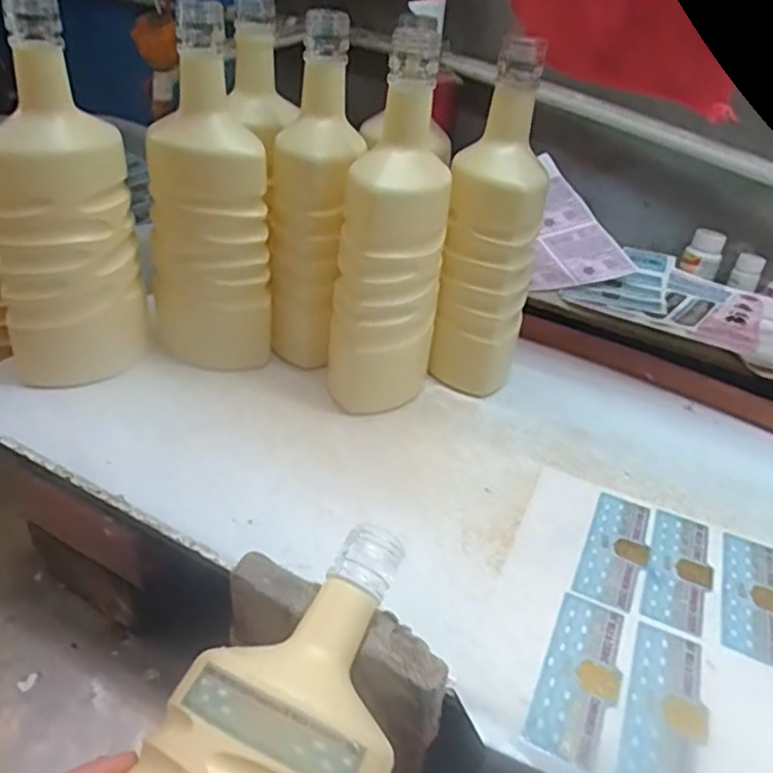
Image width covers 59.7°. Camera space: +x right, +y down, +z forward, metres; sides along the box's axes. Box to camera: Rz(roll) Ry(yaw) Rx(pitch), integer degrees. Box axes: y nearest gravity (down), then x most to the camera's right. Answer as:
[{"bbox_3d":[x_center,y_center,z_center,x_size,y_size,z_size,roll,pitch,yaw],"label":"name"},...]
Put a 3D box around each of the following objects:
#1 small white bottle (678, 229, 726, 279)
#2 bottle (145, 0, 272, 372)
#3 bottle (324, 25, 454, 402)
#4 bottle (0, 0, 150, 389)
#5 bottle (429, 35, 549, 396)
[{"bbox_3d":[0.362,-0.153,0.769,0.041,0.051,0.034,20,36,21],"label":"small white bottle"},{"bbox_3d":[-0.136,-0.136,0.501,0.087,0.237,0.099,-4,34,-14],"label":"bottle"},{"bbox_3d":[0.002,-0.097,0.467,0.075,0.244,0.068,5,34,-2],"label":"bottle"},{"bbox_3d":[-0.218,-0.105,0.451,0.065,0.222,0.082,12,34,9],"label":"bottle"},{"bbox_3d":[0.078,-0.106,0.499,0.067,0.243,0.067,13,34,11],"label":"bottle"}]

